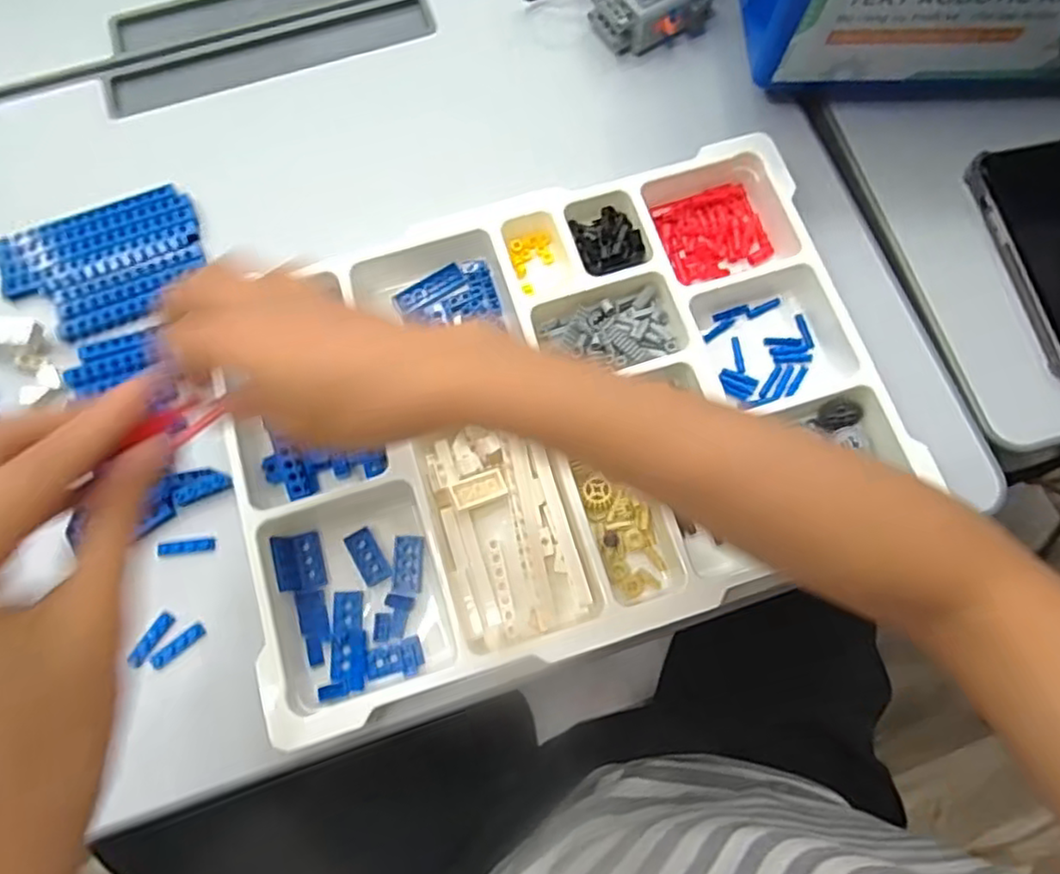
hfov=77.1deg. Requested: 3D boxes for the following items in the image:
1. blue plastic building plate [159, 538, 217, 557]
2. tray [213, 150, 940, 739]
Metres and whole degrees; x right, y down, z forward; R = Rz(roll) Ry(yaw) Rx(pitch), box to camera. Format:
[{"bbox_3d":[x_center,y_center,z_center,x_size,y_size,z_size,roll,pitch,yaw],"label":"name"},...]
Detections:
[{"bbox_3d":[-0.201,0.064,0.388,0.031,0.004,0.007,-8,75,-3],"label":"blue plastic building plate"},{"bbox_3d":[0.018,-0.016,0.391,0.367,0.034,0.263,-16,76,-5],"label":"tray"}]

